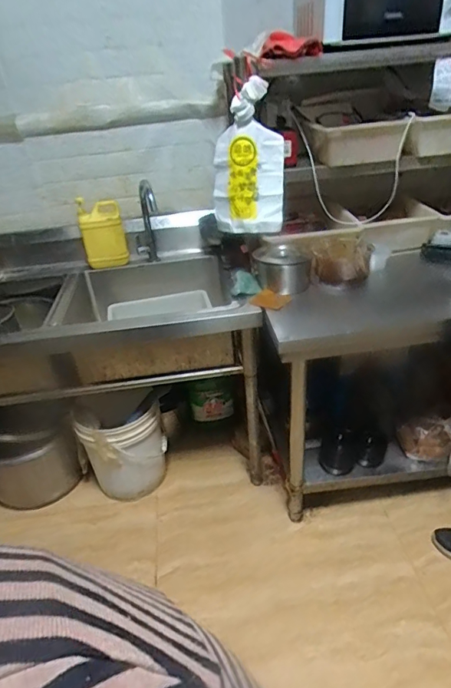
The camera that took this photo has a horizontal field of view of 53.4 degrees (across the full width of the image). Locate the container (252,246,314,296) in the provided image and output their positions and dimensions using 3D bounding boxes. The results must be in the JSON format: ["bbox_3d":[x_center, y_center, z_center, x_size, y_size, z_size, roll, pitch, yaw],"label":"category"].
[{"bbox_3d":[0.160,-0.224,1.353,0.126,0.101,0.156,-27,38,-31],"label":"container"}]

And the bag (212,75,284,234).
[{"bbox_3d":[0.064,-0.538,1.341,0.215,0.383,0.122,-2,32,6],"label":"bag"}]

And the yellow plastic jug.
[{"bbox_3d":[-0.446,-0.392,1.643,0.152,0.236,0.080,-16,33,-16],"label":"yellow plastic jug"}]

